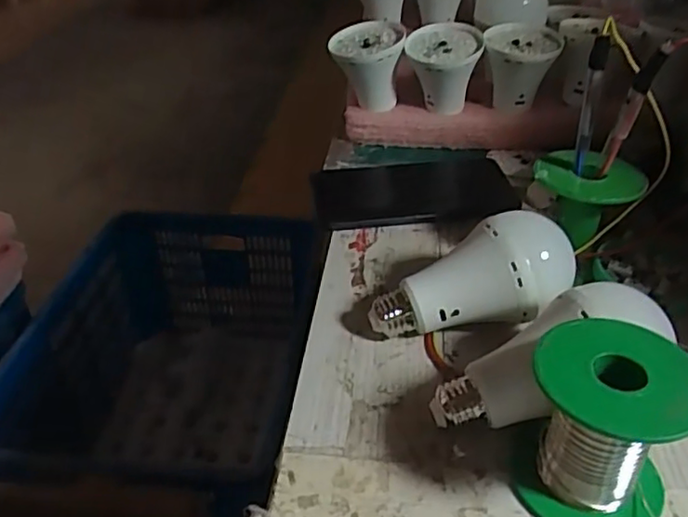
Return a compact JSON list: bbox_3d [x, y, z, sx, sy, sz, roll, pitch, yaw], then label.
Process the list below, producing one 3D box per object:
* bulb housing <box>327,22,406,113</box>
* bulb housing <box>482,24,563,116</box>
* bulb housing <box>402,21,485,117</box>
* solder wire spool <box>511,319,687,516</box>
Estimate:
[{"bbox_3d":[0.020,-0.169,0.564,0.061,0.067,0.061,3,35,5],"label":"bulb housing"},{"bbox_3d":[0.153,-0.164,0.557,0.061,0.064,0.064,10,37,15],"label":"bulb housing"},{"bbox_3d":[0.085,-0.163,0.559,0.061,0.068,0.060,4,35,7],"label":"bulb housing"},{"bbox_3d":[0.115,0.074,0.283,0.063,0.071,0.066,0,35,0],"label":"solder wire spool"}]

